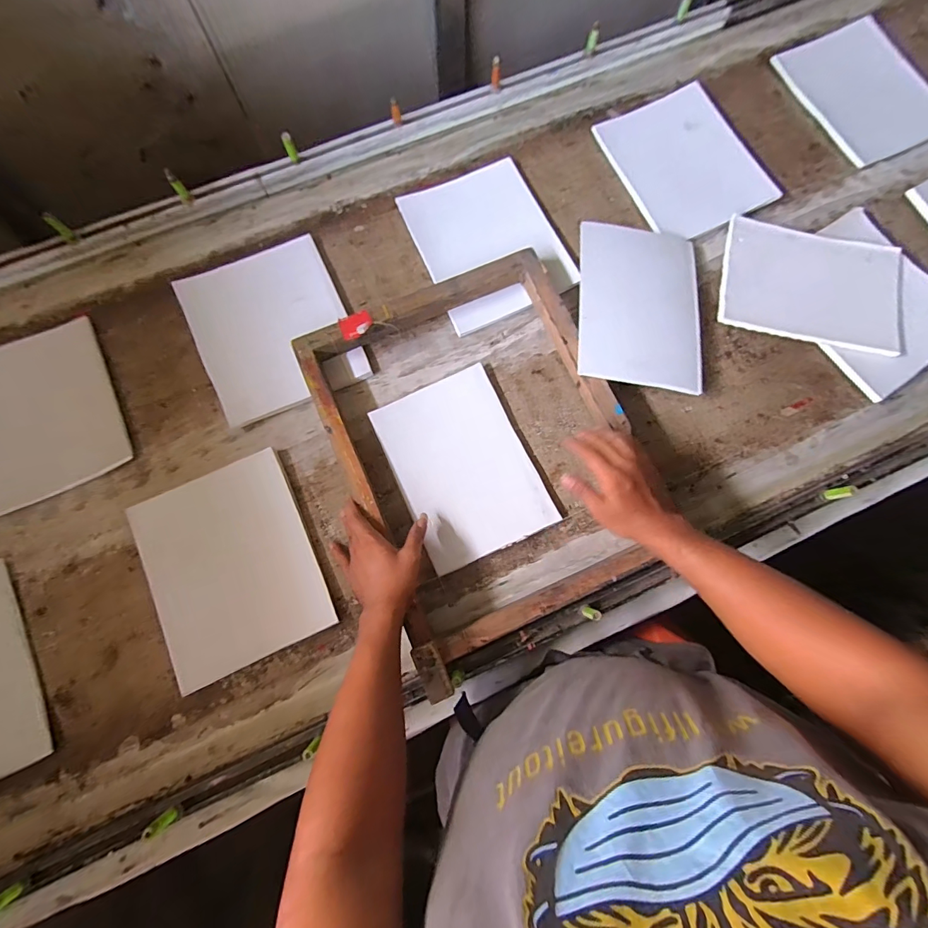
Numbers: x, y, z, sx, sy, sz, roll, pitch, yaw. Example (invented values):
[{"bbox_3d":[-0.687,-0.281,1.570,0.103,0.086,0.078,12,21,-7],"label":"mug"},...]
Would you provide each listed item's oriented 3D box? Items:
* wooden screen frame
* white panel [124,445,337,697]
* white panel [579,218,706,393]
[{"bbox_3d":[0.031,-0.021,0.618,0.393,0.053,0.522,-23,79,-5],"label":"wooden screen frame"},{"bbox_3d":[-0.333,0.145,0.617,0.221,0.015,0.271,-24,80,-5],"label":"white panel"},{"bbox_3d":[0.277,-0.248,0.677,0.189,0.015,0.260,5,82,0],"label":"white panel"}]

